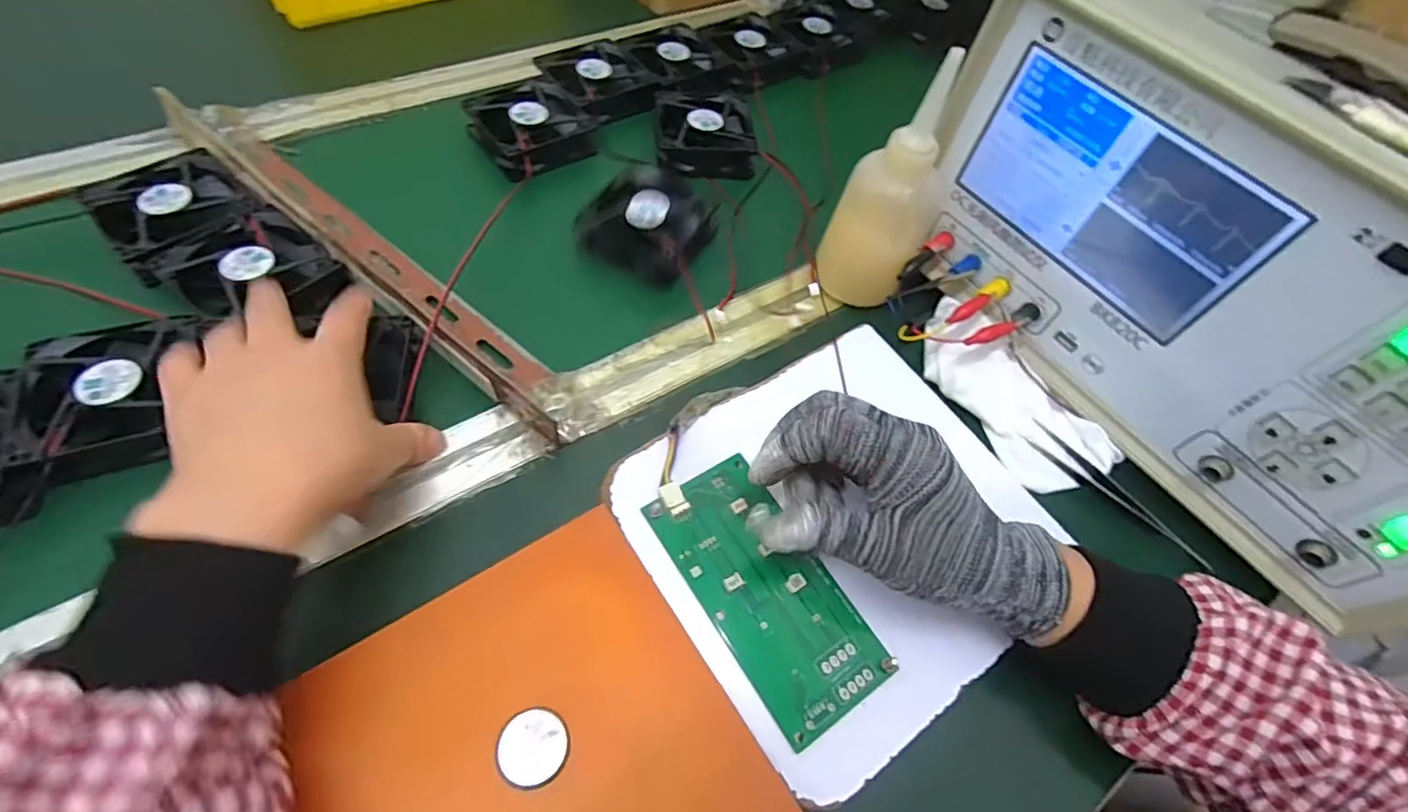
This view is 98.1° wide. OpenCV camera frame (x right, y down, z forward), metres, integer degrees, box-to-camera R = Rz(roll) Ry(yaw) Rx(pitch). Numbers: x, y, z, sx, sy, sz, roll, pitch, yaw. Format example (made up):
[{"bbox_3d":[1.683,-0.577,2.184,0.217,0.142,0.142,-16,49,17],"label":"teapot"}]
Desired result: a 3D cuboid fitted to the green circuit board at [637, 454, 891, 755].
[{"bbox_3d":[0.031,0.090,0.307,0.066,0.006,0.134,-31,69,-22],"label":"green circuit board"}]

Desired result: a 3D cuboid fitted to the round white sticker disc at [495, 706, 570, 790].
[{"bbox_3d":[-0.072,0.144,0.258,0.029,0.004,0.029,1,55,-2],"label":"round white sticker disc"}]

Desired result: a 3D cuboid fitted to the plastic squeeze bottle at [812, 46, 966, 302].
[{"bbox_3d":[0.118,-0.135,0.394,0.064,0.147,0.057,24,57,13],"label":"plastic squeeze bottle"}]

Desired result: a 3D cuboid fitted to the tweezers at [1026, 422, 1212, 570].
[{"bbox_3d":[0.248,0.052,0.366,0.019,0.006,0.116,-37,64,-25],"label":"tweezers"}]

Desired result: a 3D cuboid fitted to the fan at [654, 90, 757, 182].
[{"bbox_3d":[0.000,-0.231,0.517,0.078,0.031,0.092,-3,55,-5],"label":"fan"}]

